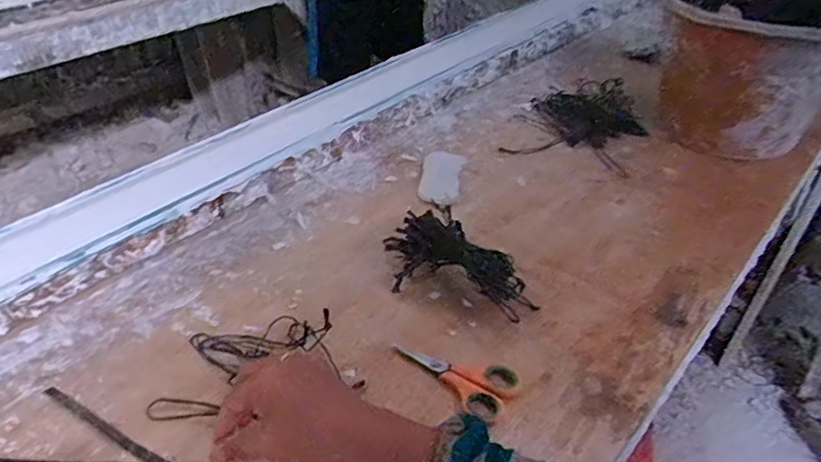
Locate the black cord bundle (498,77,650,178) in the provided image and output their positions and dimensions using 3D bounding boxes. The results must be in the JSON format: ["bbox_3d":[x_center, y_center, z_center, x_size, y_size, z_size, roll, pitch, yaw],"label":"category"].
[{"bbox_3d":[0.250,-0.170,0.913,0.200,0.027,0.250,8,39,9],"label":"black cord bundle"}]

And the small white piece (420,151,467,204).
[{"bbox_3d":[0.042,-0.073,0.784,0.052,0.015,0.113,6,39,7],"label":"small white piece"}]

